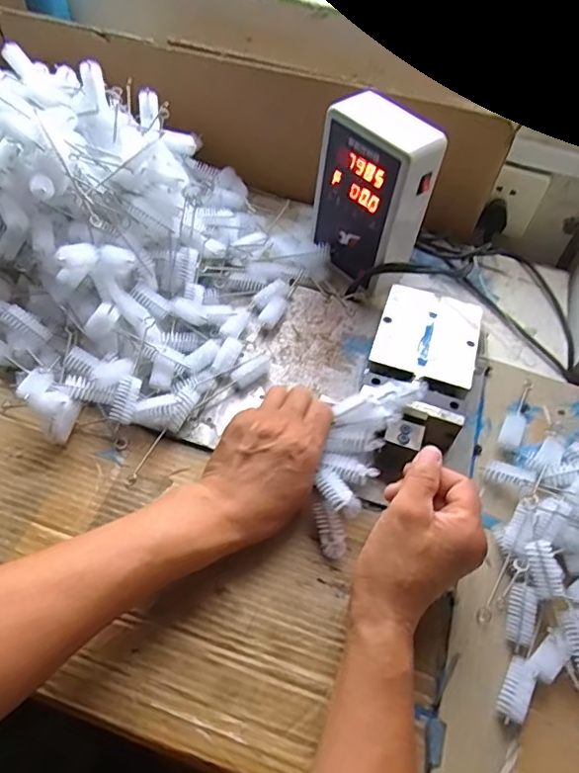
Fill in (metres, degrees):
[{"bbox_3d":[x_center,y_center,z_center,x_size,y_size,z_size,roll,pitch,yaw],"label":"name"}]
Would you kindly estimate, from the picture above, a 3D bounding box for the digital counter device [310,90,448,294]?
[{"bbox_3d":[0.086,-0.194,0.577,0.069,0.165,0.102,-26,61,-23],"label":"digital counter device"}]

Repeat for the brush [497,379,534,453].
[{"bbox_3d":[0.220,0.024,0.531,0.019,0.011,0.094,26,56,13],"label":"brush"}]

